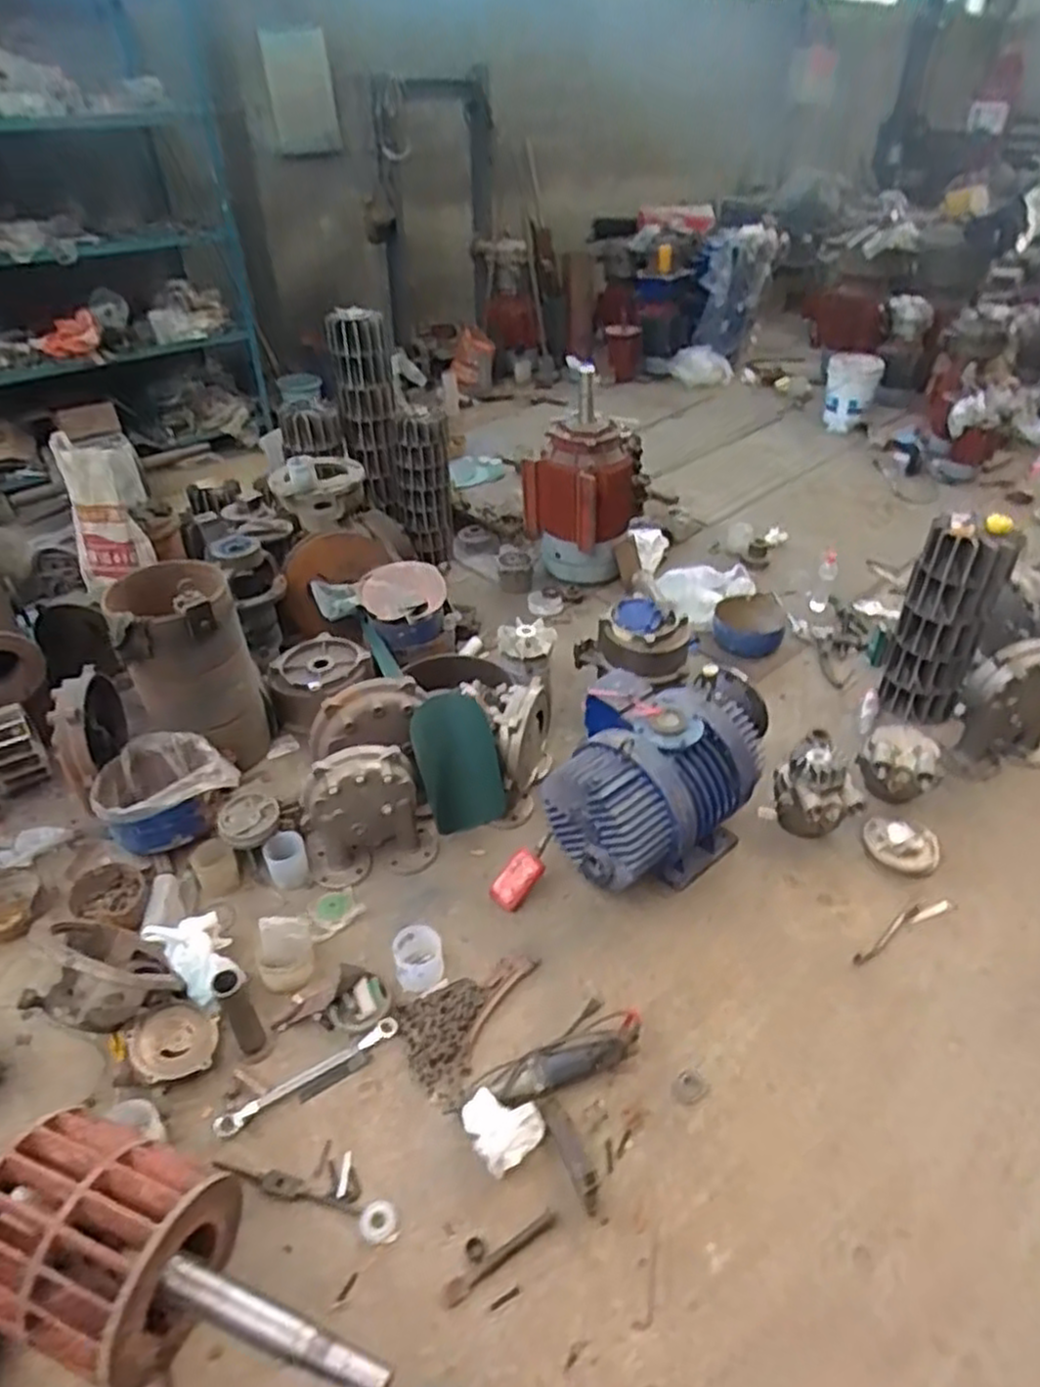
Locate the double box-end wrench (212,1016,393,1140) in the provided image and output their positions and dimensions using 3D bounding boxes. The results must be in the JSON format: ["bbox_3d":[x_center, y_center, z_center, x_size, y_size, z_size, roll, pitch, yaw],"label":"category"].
[{"bbox_3d":[-0.413,0.752,1.531,0.371,0.024,0.045,-22,42,-25],"label":"double box-end wrench"}]

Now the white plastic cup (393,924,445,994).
[{"bbox_3d":[-0.219,0.573,1.683,0.103,0.081,0.127,-10,38,-12],"label":"white plastic cup"}]

